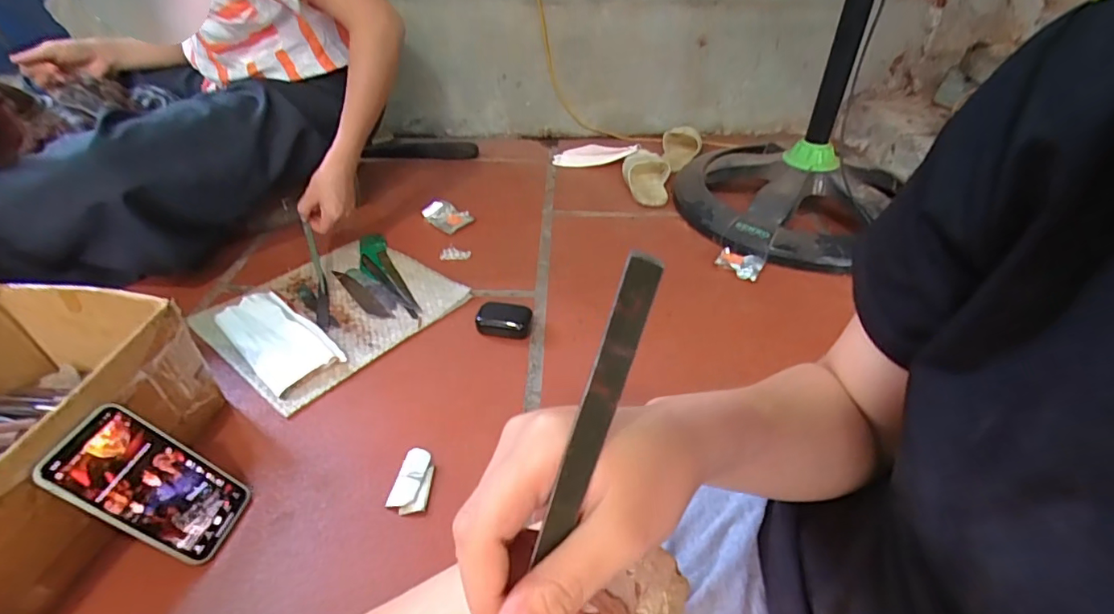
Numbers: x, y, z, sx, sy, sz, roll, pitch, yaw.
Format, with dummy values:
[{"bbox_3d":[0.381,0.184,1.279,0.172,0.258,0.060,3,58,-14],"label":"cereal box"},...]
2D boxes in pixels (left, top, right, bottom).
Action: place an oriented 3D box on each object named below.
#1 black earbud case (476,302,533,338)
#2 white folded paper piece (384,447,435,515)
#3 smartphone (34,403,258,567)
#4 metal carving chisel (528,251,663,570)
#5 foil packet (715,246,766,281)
[{"bbox_3d":[-0.077,0.021,0.741,0.077,0.037,0.045,1,38,2],"label":"black earbud case"},{"bbox_3d":[-0.149,0.181,0.538,0.039,0.013,0.068,3,38,4],"label":"white folded paper piece"},{"bbox_3d":[-0.366,0.162,0.469,0.007,0.162,0.083,-24,34,25],"label":"smartphone"},{"bbox_3d":[0.004,0.074,0.188,0.012,0.194,0.011,19,1,20],"label":"metal carving chisel"},{"bbox_3d":[0.299,-0.072,0.844,0.073,0.018,0.051,25,45,29],"label":"foil packet"}]

